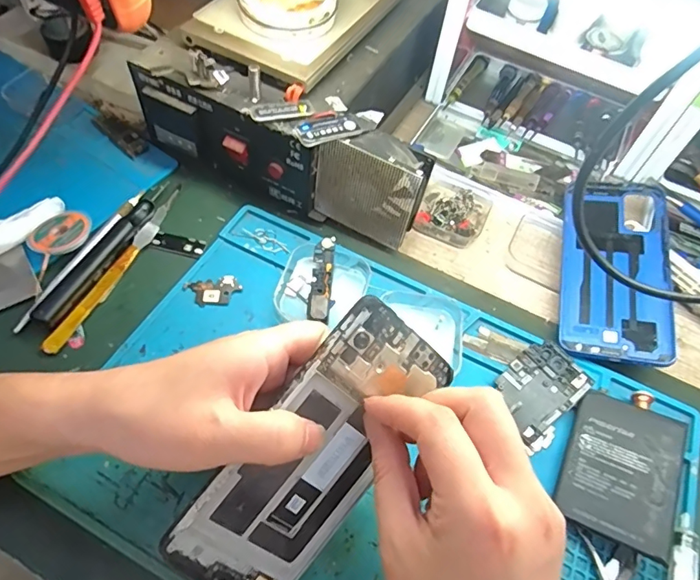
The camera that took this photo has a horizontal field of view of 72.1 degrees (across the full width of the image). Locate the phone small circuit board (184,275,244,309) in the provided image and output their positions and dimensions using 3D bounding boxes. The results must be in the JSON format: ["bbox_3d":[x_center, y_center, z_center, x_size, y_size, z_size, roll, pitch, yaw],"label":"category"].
[{"bbox_3d":[-0.103,0.001,0.364,0.040,0.004,0.024,-14,60,-14],"label":"phone small circuit board"}]

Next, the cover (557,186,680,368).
[{"bbox_3d":[0.209,-0.020,0.382,0.080,0.005,0.162,7,64,16],"label":"cover"}]

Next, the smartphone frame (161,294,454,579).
[{"bbox_3d":[-0.017,0.084,0.246,0.073,0.007,0.158,42,84,-23],"label":"smartphone frame"}]

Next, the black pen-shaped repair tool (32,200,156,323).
[{"bbox_3d":[-0.186,-0.025,0.360,0.013,0.012,0.121,23,58,9],"label":"black pen-shaped repair tool"}]

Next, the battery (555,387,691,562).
[{"bbox_3d":[0.172,0.111,0.303,0.062,0.004,0.089,19,58,23],"label":"battery"}]

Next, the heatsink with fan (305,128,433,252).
[{"bbox_3d":[0.014,-0.078,0.378,0.085,0.092,0.031,21,58,7],"label":"heatsink with fan"}]

